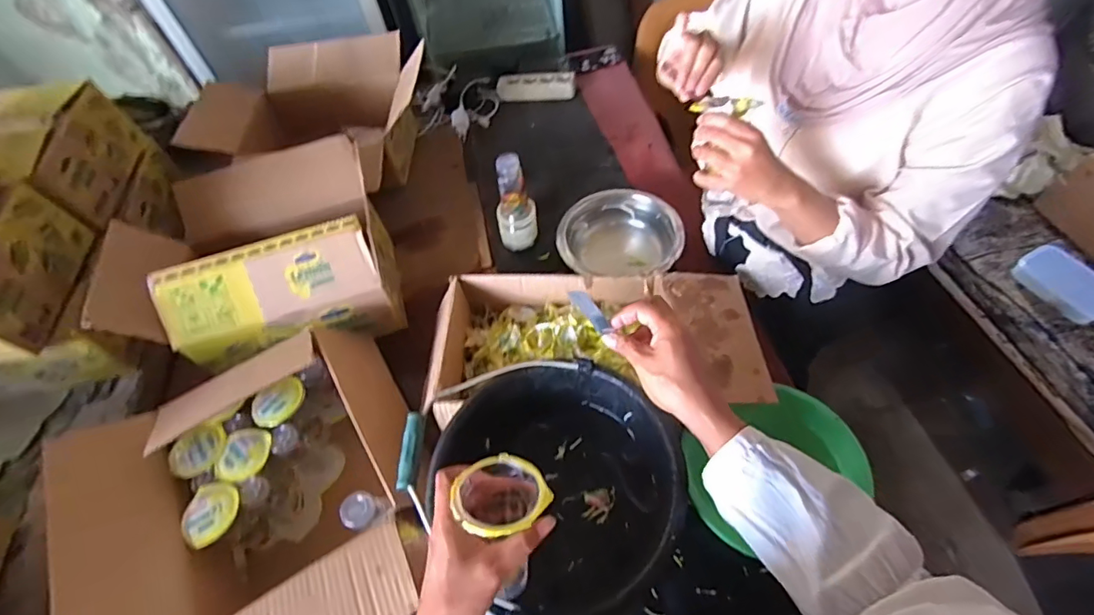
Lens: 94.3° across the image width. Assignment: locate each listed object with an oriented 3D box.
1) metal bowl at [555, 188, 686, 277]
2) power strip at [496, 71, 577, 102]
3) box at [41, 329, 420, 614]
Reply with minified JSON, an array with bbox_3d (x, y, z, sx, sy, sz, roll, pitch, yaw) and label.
[{"bbox_3d":[0.138,-0.141,0.972,0.225,0.096,0.201,-1,54,5],"label":"metal bowl"},{"bbox_3d":[-0.028,-0.572,1.322,0.206,0.044,0.073,3,55,8],"label":"power strip"},{"bbox_3d":[-0.377,0.273,0.678,0.399,0.175,0.461,-24,56,-11],"label":"box"}]

